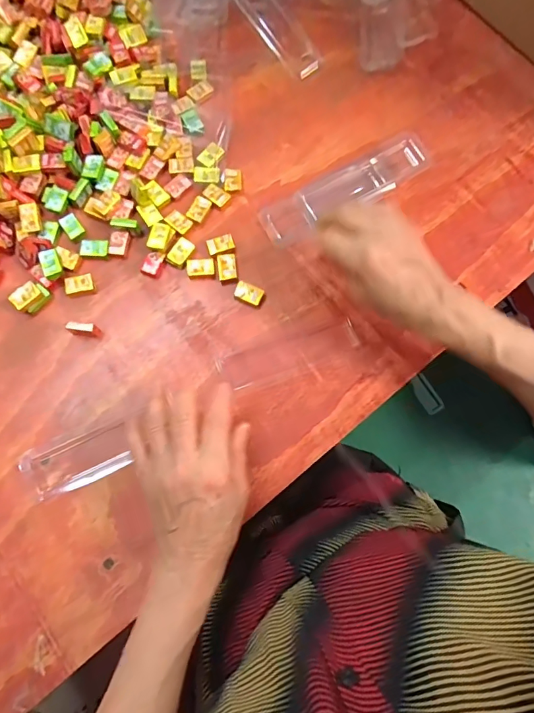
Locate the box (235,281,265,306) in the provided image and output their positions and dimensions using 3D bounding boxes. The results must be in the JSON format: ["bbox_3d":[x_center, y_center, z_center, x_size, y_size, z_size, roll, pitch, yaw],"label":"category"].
[{"bbox_3d":[-0.017,-0.059,0.411,0.026,0.008,0.018,26,77,4],"label":"box"}]

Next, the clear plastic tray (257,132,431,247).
[{"bbox_3d":[0.078,-0.169,0.439,0.183,0.020,0.050,-30,79,-8],"label":"clear plastic tray"}]

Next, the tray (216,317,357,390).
[{"bbox_3d":[0.021,-0.004,0.398,0.129,0.009,0.030,-19,78,-6],"label":"tray"}]

